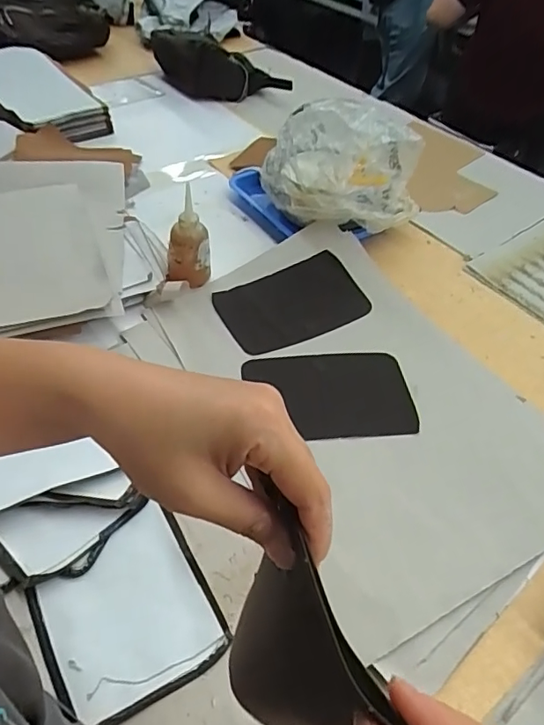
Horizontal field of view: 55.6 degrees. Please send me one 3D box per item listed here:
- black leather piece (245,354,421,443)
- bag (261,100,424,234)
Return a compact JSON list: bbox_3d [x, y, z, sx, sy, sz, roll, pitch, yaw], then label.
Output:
[{"bbox_3d":[0.079,0.042,0.697,0.214,0.010,0.136,-3,52,-6],"label":"black leather piece"},{"bbox_3d":[0.121,-0.313,0.832,0.258,0.174,0.122,3,49,-4],"label":"bag"}]

